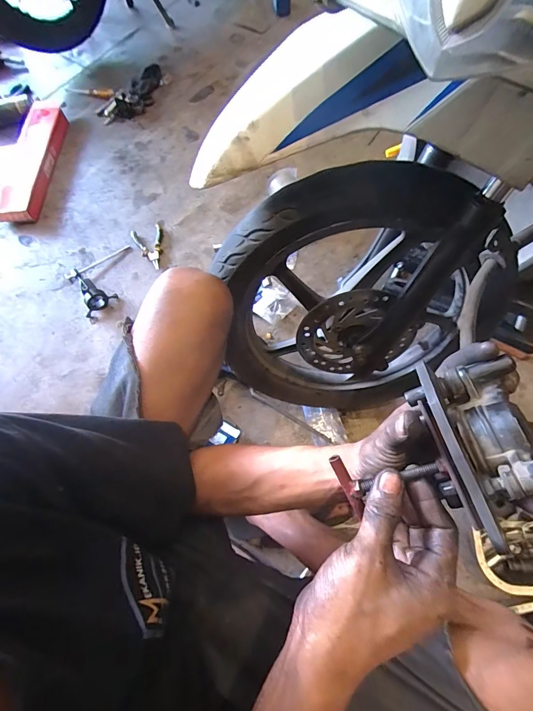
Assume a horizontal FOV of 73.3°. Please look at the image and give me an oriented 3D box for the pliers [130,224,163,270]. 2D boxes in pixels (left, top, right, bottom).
[{"bbox_3d":[-0.318,-0.304,1.000,0.085,0.017,0.151,-24,69,-7],"label":"pliers"}]

